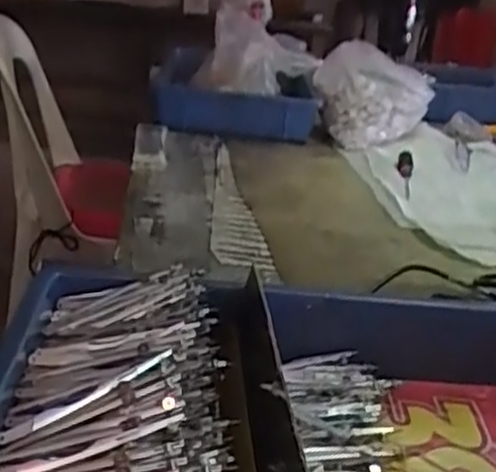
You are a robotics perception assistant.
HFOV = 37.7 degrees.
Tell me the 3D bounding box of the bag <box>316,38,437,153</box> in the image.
[{"bbox_3d":[0.215,-0.245,1.272,0.208,0.146,0.143,11,23,8],"label":"bag"}]

